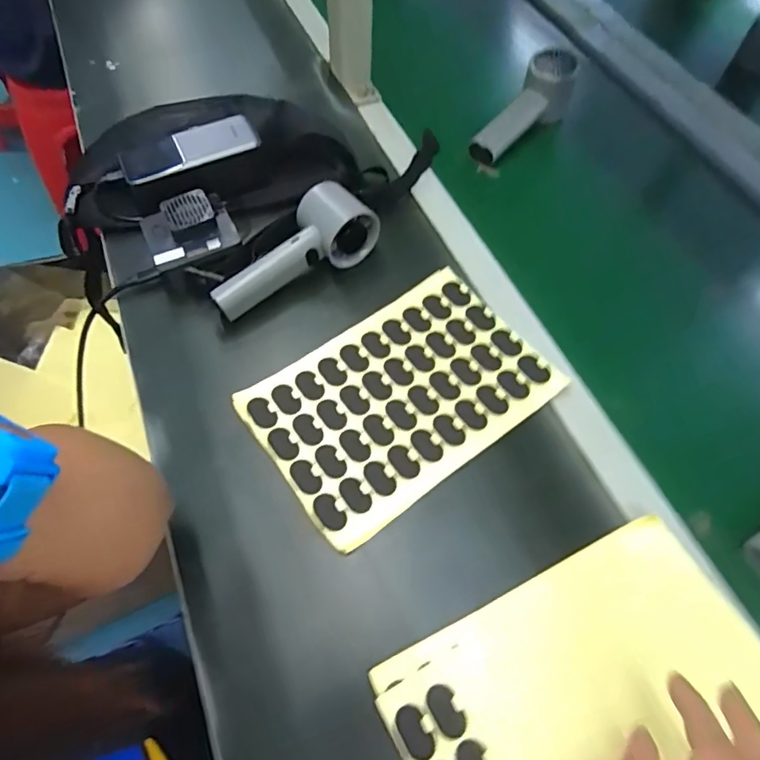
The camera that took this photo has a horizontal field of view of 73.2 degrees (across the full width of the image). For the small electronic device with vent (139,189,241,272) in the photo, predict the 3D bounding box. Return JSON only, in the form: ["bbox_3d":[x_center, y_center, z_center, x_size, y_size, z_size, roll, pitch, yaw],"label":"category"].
[{"bbox_3d":[-0.173,-0.137,0.462,0.076,0.021,0.070,-22,64,-14],"label":"small electronic device with vent"}]

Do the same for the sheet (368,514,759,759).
[{"bbox_3d":[0.124,0.196,0.302,0.218,0.018,0.151,-25,64,-11],"label":"sheet"}]

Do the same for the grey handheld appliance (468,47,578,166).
[{"bbox_3d":[0.158,-0.294,0.562,0.047,0.069,0.152,36,65,17],"label":"grey handheld appliance"}]

